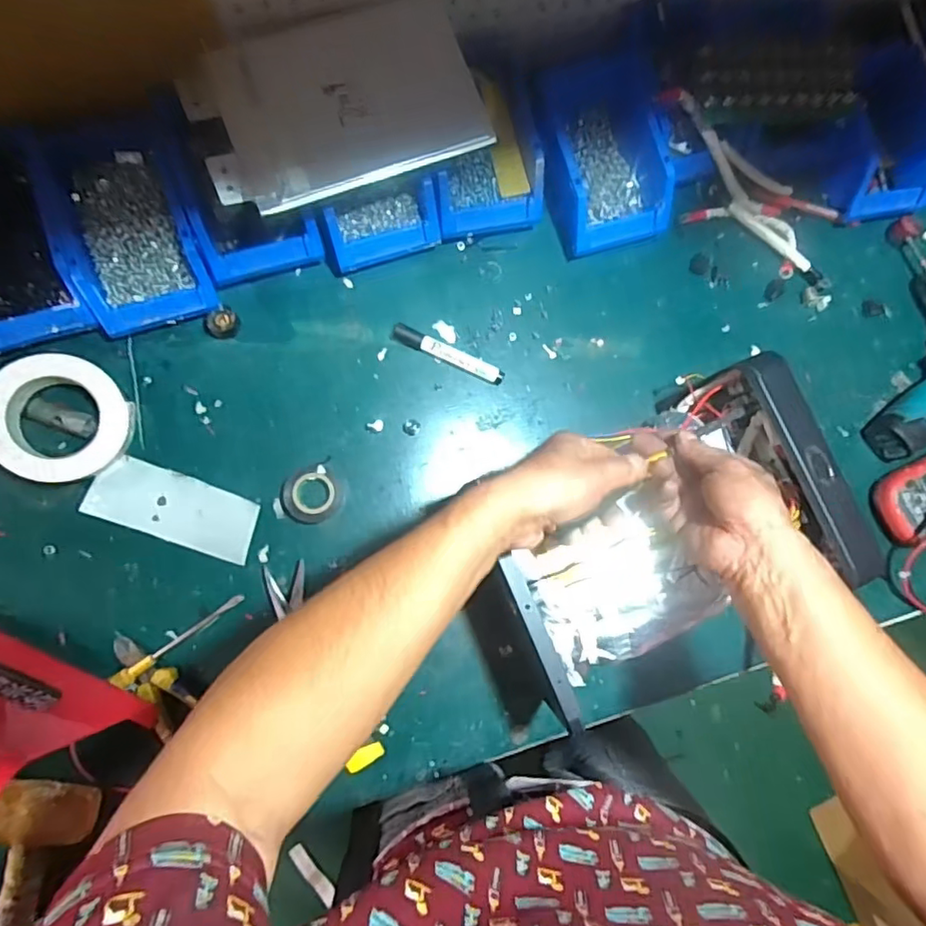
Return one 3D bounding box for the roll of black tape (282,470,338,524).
[{"bbox_3d":[-0.158,0.036,0.609,0.054,0.011,0.053,1,83,-6],"label":"roll of black tape"}]

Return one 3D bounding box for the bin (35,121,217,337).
[{"bbox_3d":[-0.330,-0.238,0.591,0.123,0.083,0.195,-17,85,-8],"label":"bin"}]

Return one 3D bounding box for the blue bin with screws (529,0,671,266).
[{"bbox_3d":[0.147,-0.339,0.652,0.122,0.090,0.197,-18,86,-8],"label":"blue bin with screws"}]

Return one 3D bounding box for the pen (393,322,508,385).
[{"bbox_3d":[-0.015,-0.119,0.649,0.129,0.014,0.019,24,81,-3],"label":"pen"}]

